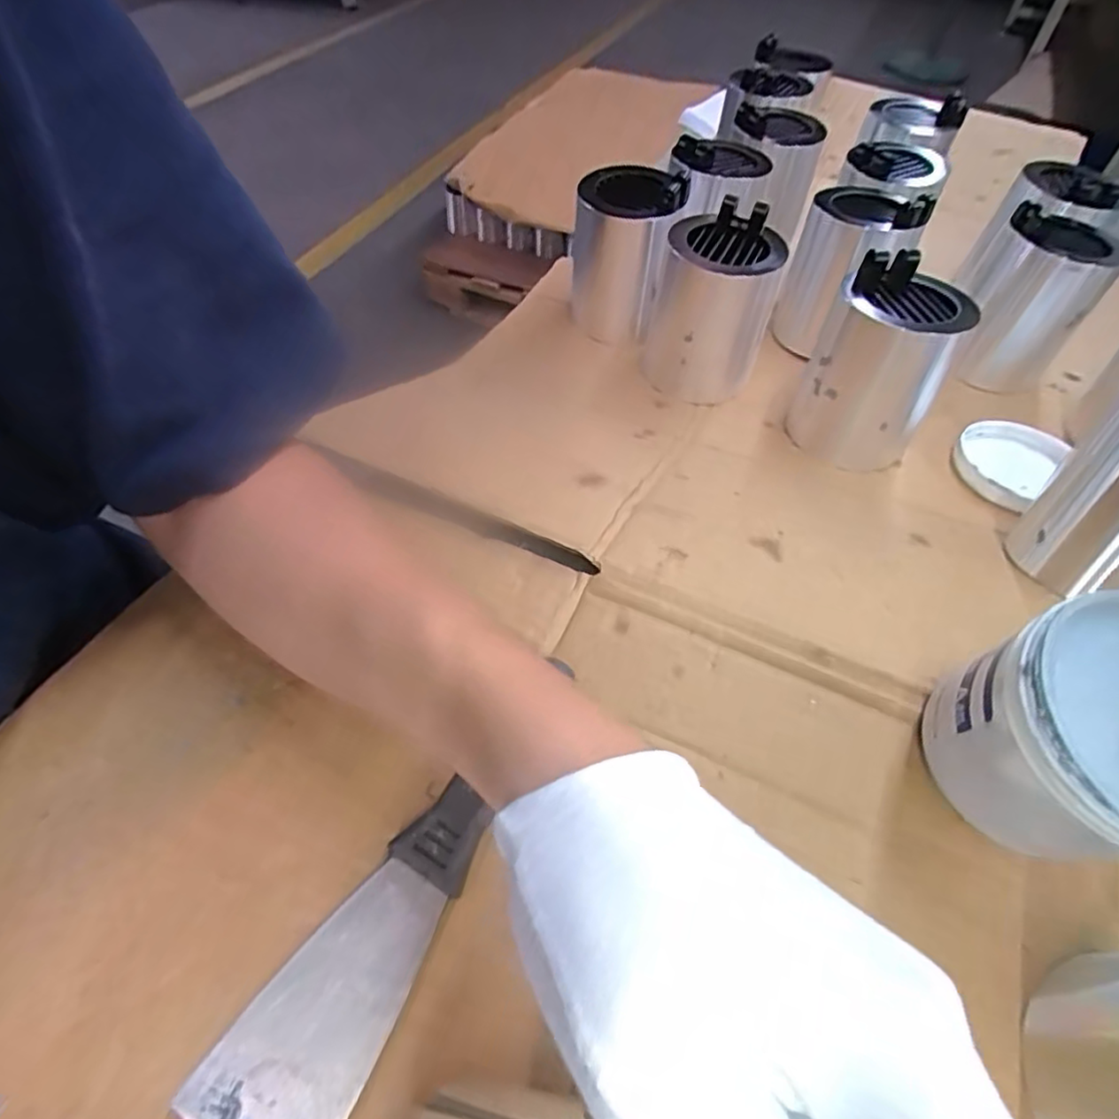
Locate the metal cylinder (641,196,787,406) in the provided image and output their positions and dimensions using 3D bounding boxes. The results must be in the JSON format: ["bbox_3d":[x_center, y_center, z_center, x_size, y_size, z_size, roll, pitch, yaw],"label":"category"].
[{"bbox_3d":[0.115,-0.199,0.485,0.090,0.109,0.100,12,54,6],"label":"metal cylinder"}]

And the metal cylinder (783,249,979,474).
[{"bbox_3d":[0.223,-0.136,0.440,0.083,0.114,0.087,25,57,15],"label":"metal cylinder"}]

